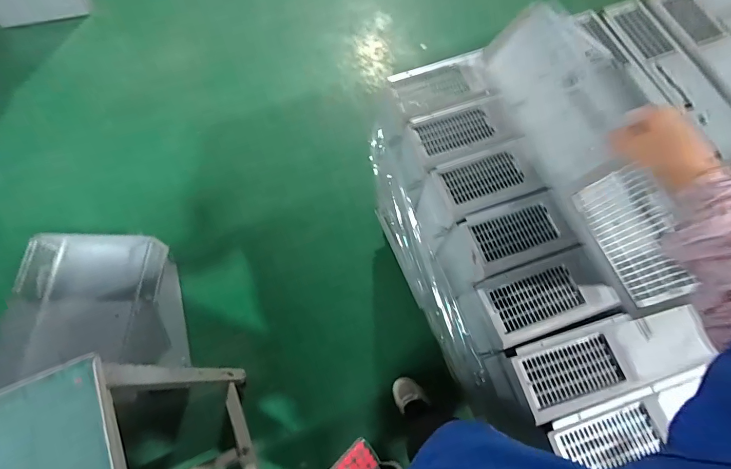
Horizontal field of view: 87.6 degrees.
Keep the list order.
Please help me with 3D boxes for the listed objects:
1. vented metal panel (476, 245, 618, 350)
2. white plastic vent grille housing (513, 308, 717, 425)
[{"bbox_3d":[0.309,0.106,0.654,0.207,0.021,0.115,-18,71,-6],"label":"vented metal panel"},{"bbox_3d":[0.381,0.201,0.604,0.270,0.042,0.112,-22,71,6],"label":"white plastic vent grille housing"}]

